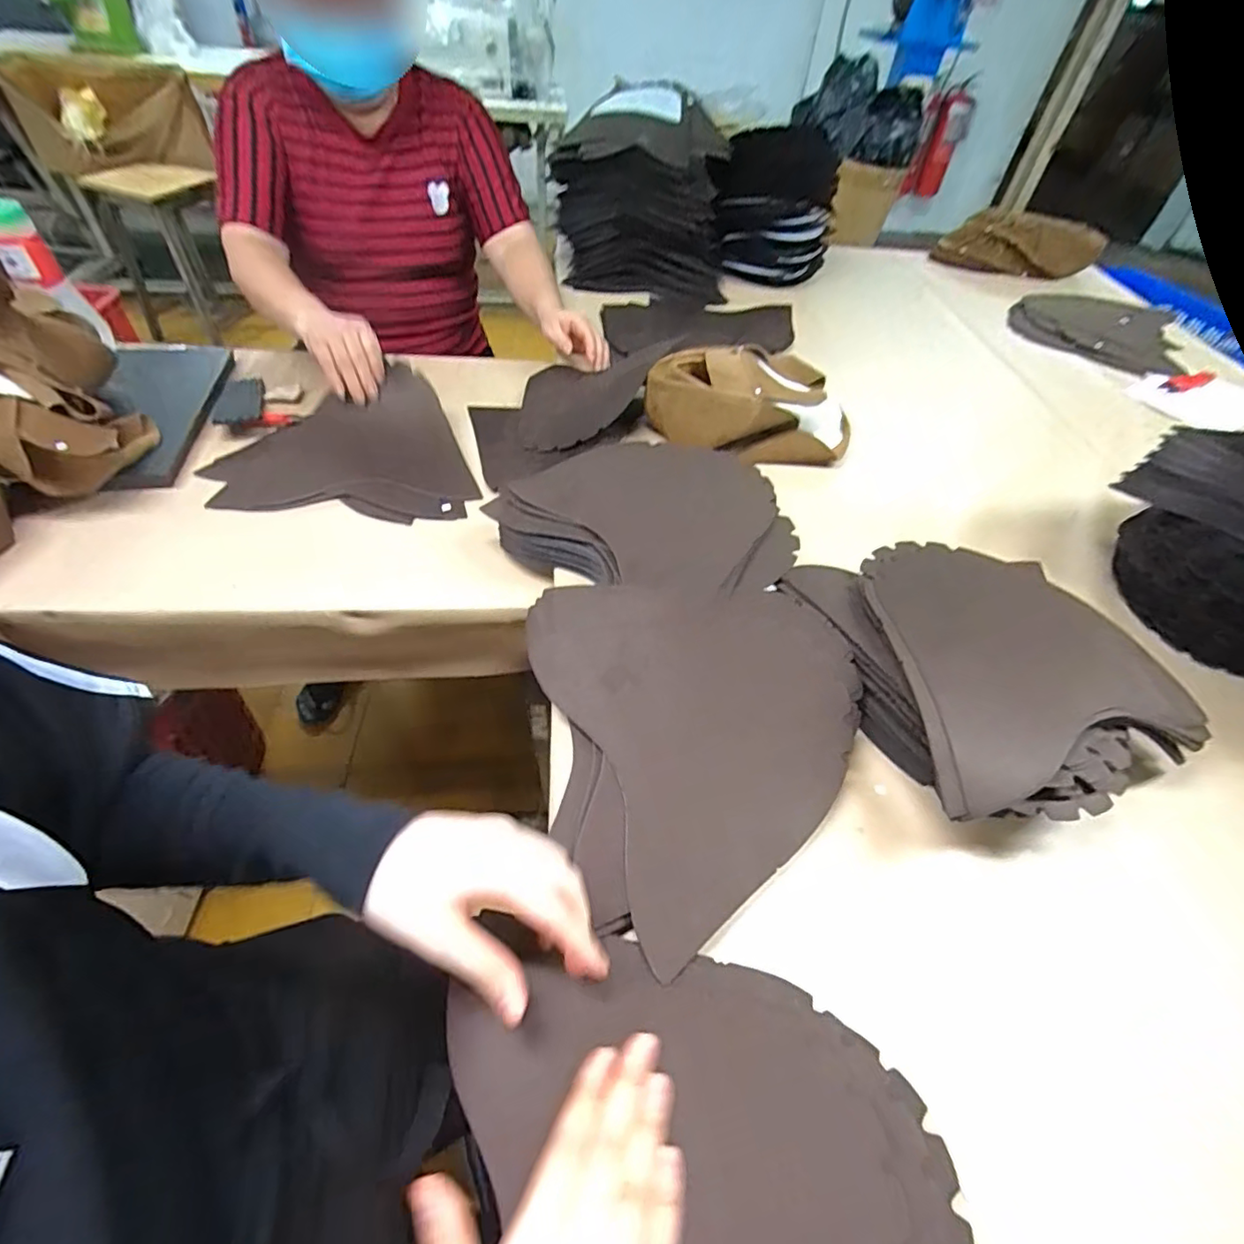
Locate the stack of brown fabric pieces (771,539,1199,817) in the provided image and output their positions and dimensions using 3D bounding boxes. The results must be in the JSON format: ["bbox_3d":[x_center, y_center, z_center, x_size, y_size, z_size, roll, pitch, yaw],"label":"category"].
[{"bbox_3d":[0.292,0.032,0.470,0.245,0.081,0.249,-12,52,-14],"label":"stack of brown fabric pieces"}]

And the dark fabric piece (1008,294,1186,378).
[{"bbox_3d":[0.840,-0.524,1.019,0.267,0.034,0.288,28,53,17],"label":"dark fabric piece"}]

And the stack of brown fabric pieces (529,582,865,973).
[{"bbox_3d":[0.068,0.062,0.438,0.219,0.053,0.278,-16,54,-18],"label":"stack of brown fabric pieces"}]

